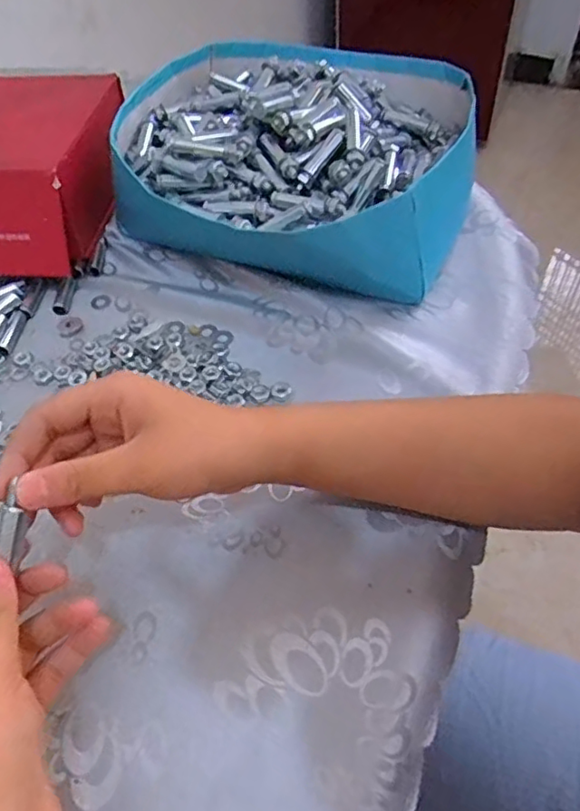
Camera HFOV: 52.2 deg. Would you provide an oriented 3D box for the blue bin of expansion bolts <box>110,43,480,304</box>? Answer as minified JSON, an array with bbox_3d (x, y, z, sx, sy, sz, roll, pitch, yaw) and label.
[{"bbox_3d":[0.012,-0.216,0.516,0.284,0.092,0.271,20,56,17],"label":"blue bin of expansion bolts"}]

